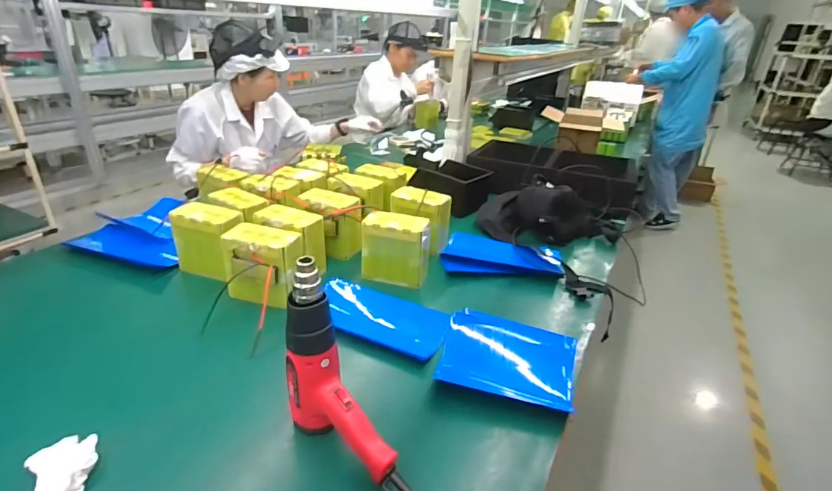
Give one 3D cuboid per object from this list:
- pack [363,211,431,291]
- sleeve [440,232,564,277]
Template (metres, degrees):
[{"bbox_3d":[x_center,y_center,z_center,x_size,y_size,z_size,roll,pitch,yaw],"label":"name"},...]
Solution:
[{"bbox_3d":[-0.046,0.009,0.990,0.148,0.147,0.068,7,27,6],"label":"pack"},{"bbox_3d":[0.214,0.025,1.100,0.283,0.034,0.164,7,27,5],"label":"sleeve"}]

